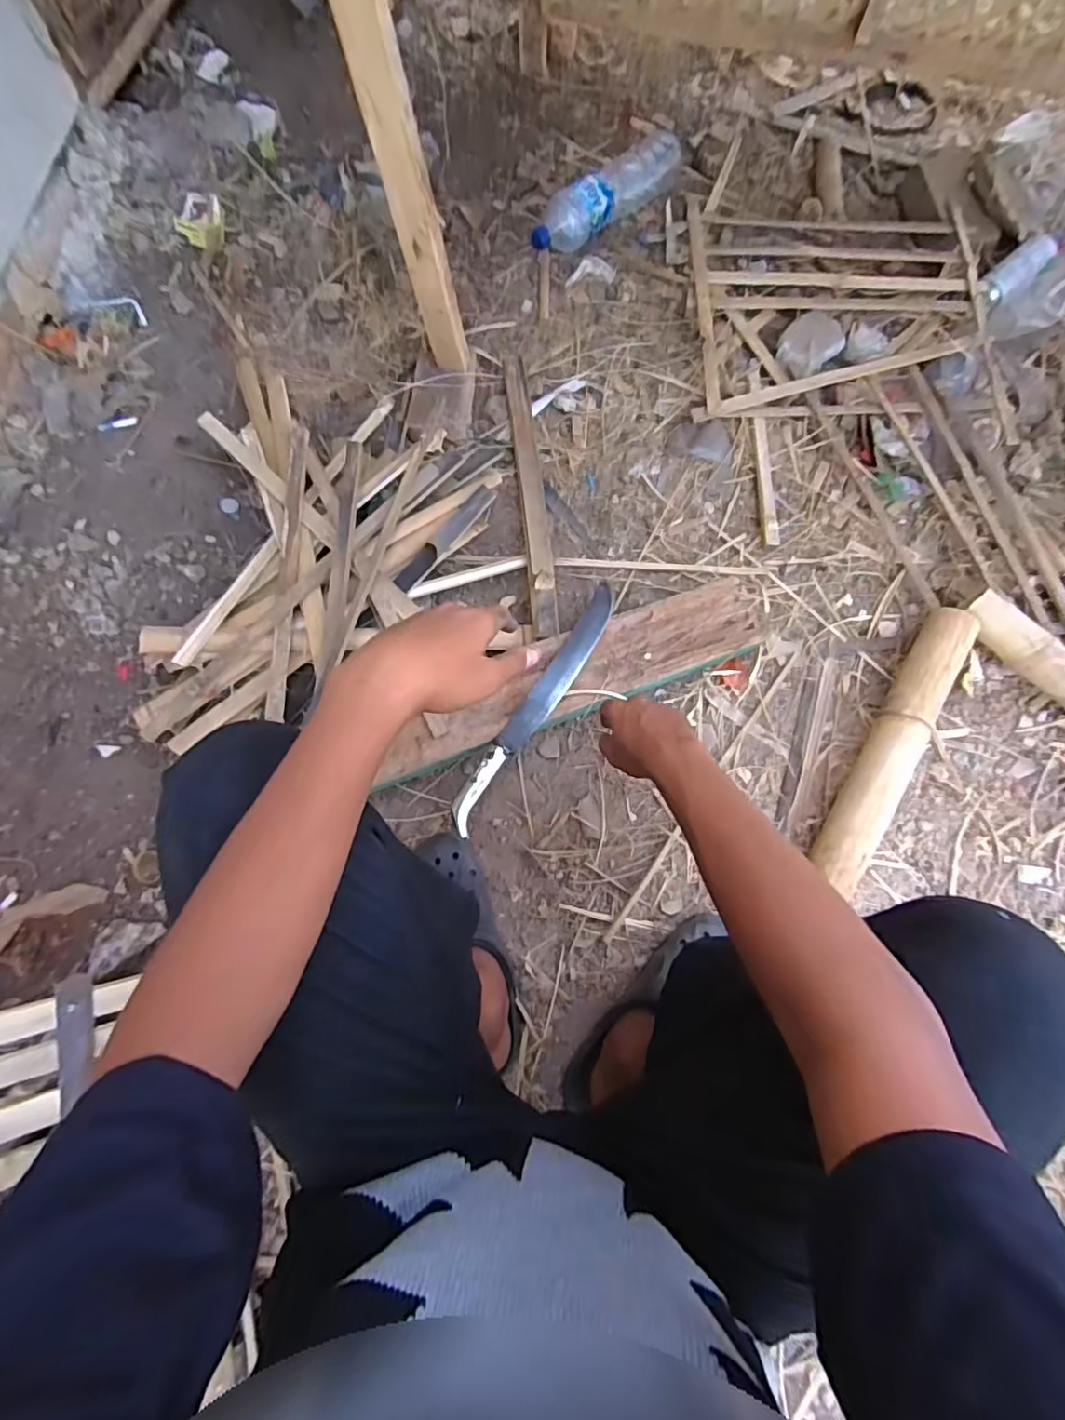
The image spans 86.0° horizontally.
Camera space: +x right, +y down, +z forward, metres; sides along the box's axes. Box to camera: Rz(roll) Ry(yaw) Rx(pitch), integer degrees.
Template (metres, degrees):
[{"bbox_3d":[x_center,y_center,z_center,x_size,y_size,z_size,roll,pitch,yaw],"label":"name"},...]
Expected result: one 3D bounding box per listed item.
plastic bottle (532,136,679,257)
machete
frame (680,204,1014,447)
[{"bbox_3d":[0.141,-0.922,1.025,0.319,0.086,0.079,-37,79,-11],"label":"plastic bottle"},{"bbox_3d":[0.009,-0.009,0.766,0.042,0.030,0.388,32,78,7],"label":"machete"},{"bbox_3d":[0.544,-0.711,1.000,0.514,0.064,0.492,2,73,2],"label":"frame"}]

